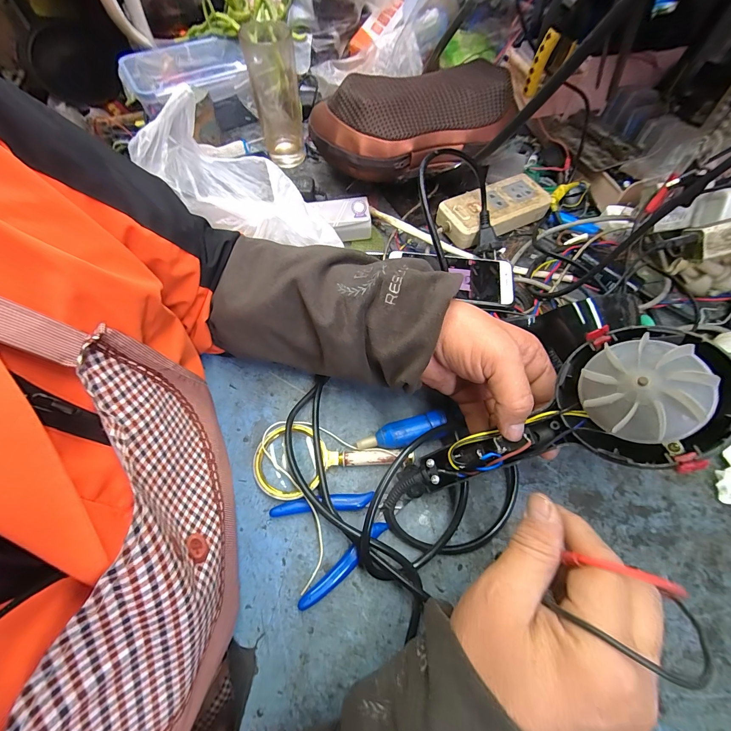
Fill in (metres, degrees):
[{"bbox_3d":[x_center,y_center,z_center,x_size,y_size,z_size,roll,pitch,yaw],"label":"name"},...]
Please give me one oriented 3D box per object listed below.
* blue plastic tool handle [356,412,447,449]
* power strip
[{"bbox_3d":[0.035,0.068,0.319,0.086,0.027,0.024,-17,65,-9],"label":"blue plastic tool handle"},{"bbox_3d":[0.174,-0.212,0.453,0.151,0.037,0.069,-25,66,-13],"label":"power strip"}]

